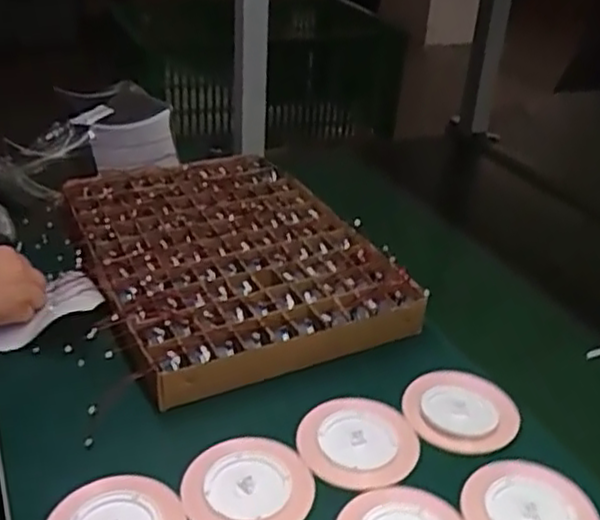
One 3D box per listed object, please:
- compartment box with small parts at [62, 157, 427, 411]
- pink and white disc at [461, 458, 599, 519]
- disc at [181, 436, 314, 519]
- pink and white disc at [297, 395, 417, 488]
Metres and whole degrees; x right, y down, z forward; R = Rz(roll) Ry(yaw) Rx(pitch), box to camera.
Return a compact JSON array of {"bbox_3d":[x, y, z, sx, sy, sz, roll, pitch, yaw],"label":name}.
[{"bbox_3d":[-0.089,-0.008,0.825,0.290,0.056,0.413,-12,35,-26],"label":"compartment box with small parts"},{"bbox_3d":[0.176,0.193,0.546,0.099,0.007,0.104,4,31,-2],"label":"pink and white disc"},{"bbox_3d":[-0.040,0.176,0.557,0.094,0.004,0.102,4,31,-2],"label":"disc"},{"bbox_3d":[0.050,0.153,0.604,0.096,0.007,0.104,4,31,-2],"label":"pink and white disc"}]

